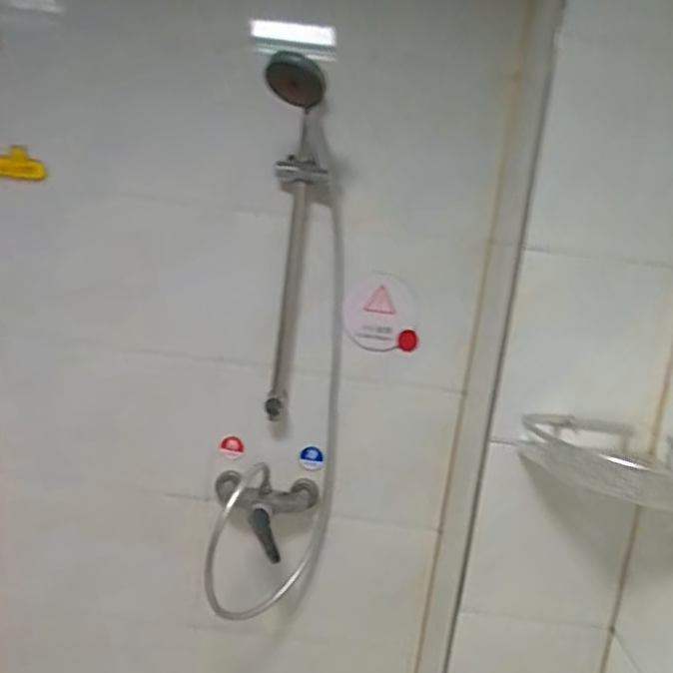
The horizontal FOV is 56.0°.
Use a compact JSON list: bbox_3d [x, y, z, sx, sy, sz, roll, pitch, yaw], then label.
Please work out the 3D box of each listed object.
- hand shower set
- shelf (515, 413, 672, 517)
[{"bbox_3d":[-0.091,0.071,1.126,0.206,0.909,0.207,7,10,0],"label":"hand shower set"},{"bbox_3d":[0.385,0.182,0.888,0.217,0.082,0.204,8,10,3],"label":"shelf"}]

